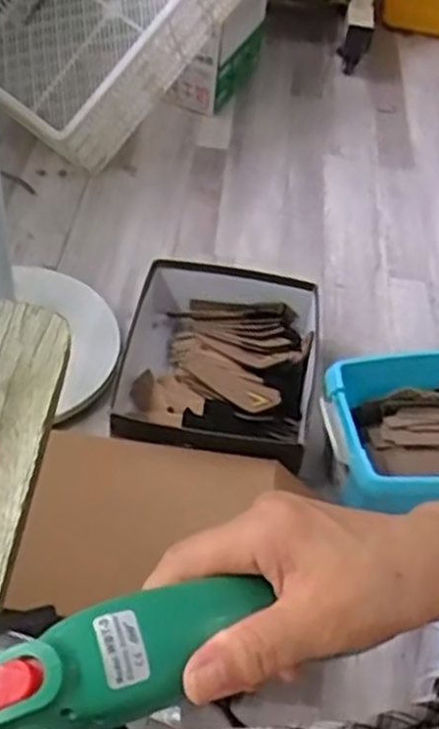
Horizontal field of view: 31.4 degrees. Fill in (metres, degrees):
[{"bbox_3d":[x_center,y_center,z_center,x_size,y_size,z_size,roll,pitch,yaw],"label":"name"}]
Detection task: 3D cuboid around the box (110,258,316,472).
[{"bbox_3d":[-0.007,0.012,1.185,0.292,0.117,0.354,8,48,1],"label":"box"}]

